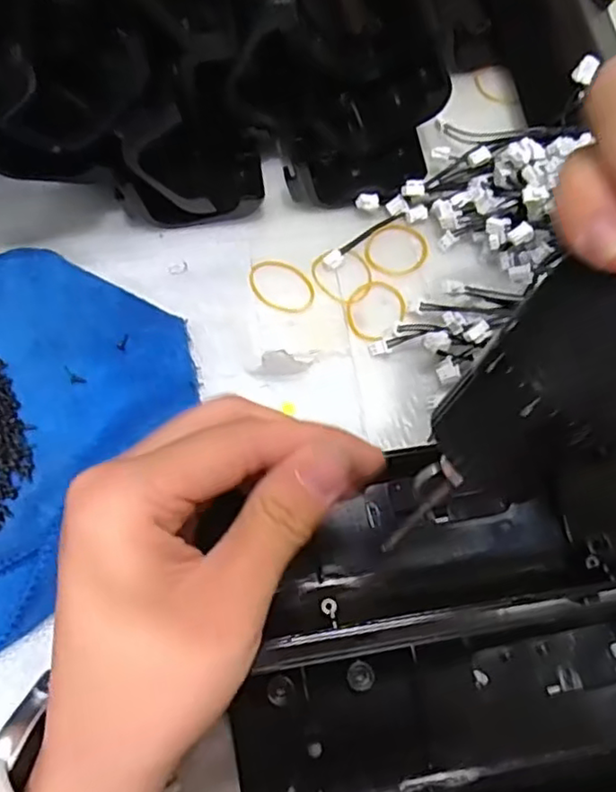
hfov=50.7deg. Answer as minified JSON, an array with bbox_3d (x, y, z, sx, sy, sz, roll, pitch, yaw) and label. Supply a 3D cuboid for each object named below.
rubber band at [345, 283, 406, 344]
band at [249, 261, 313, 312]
[{"bbox_3d":[0.032,-0.042,0.314,0.031,0.004,0.027,-39,76,-15],"label":"rubber band"},{"bbox_3d":[-0.013,-0.054,0.316,0.035,0.004,0.023,34,72,9],"label":"band"}]

